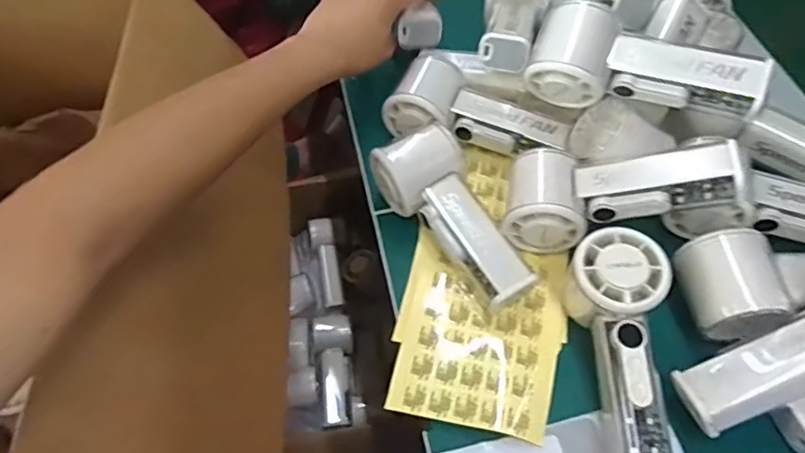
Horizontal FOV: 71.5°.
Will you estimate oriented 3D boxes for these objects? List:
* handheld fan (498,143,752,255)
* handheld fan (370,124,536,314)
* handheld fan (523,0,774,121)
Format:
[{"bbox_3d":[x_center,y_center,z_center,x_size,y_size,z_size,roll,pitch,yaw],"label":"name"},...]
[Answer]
[{"bbox_3d":[0.156,-0.033,0.398,0.162,0.061,0.088,-7,57,19],"label":"handheld fan"},{"bbox_3d":[0.039,-0.007,0.413,0.064,0.044,0.146,-32,62,-14],"label":"handheld fan"},{"bbox_3d":[0.170,-0.112,0.398,0.150,0.052,0.062,15,61,13],"label":"handheld fan"}]

